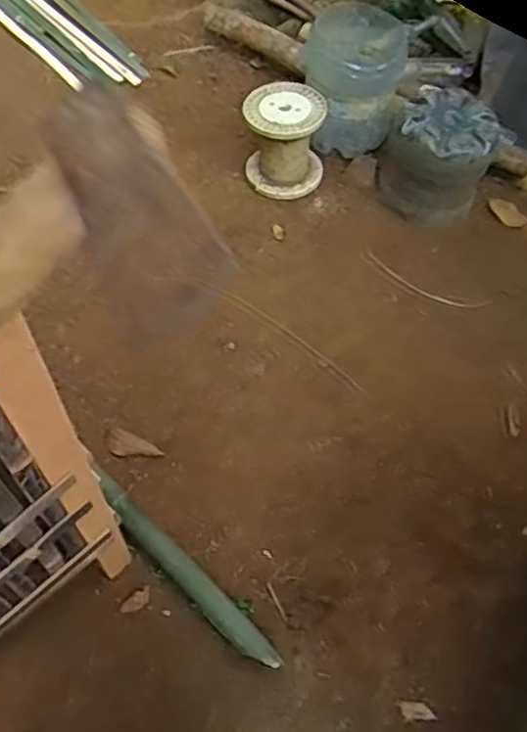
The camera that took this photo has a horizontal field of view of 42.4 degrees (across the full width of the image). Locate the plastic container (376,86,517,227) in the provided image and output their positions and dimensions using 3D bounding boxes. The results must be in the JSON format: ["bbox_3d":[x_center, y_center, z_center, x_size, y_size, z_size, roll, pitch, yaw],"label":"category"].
[{"bbox_3d":[0.464,-0.530,1.805,0.303,0.270,0.253,14,59,5],"label":"plastic container"}]

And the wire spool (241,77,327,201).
[{"bbox_3d":[0.057,-0.601,1.798,0.219,0.211,0.239,6,58,0],"label":"wire spool"}]

